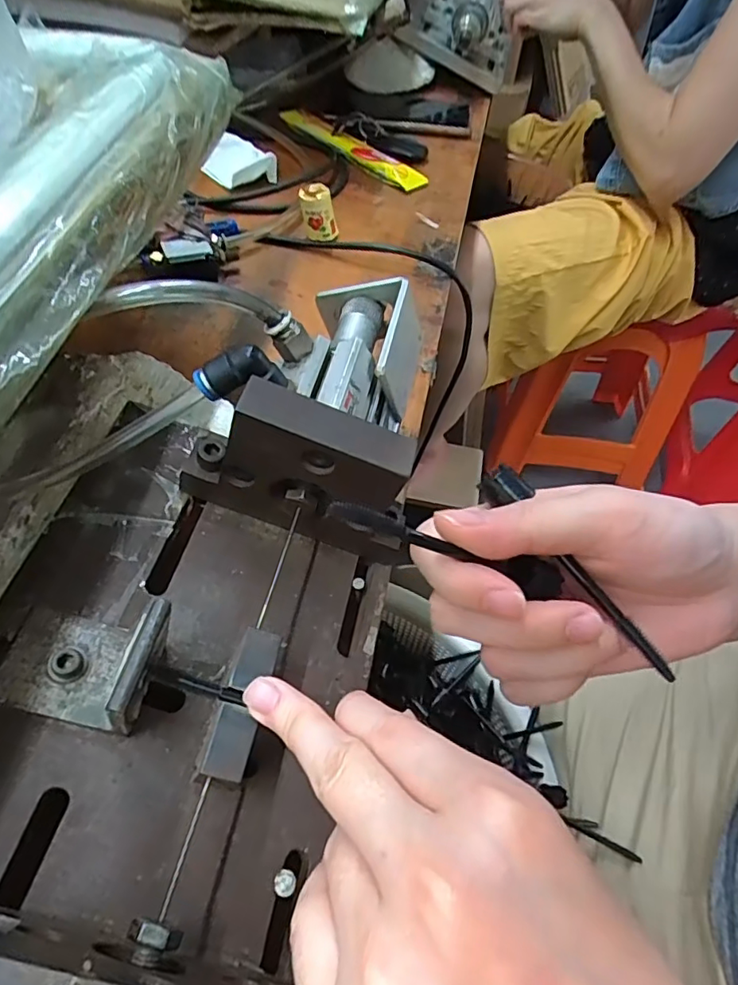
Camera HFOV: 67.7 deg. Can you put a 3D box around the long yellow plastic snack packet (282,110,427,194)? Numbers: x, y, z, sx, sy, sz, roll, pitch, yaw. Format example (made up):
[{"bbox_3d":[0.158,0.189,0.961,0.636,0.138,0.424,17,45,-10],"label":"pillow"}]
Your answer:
[{"bbox_3d":[-0.021,-0.365,0.582,0.206,0.010,0.036,39,62,23],"label":"long yellow plastic snack packet"}]

